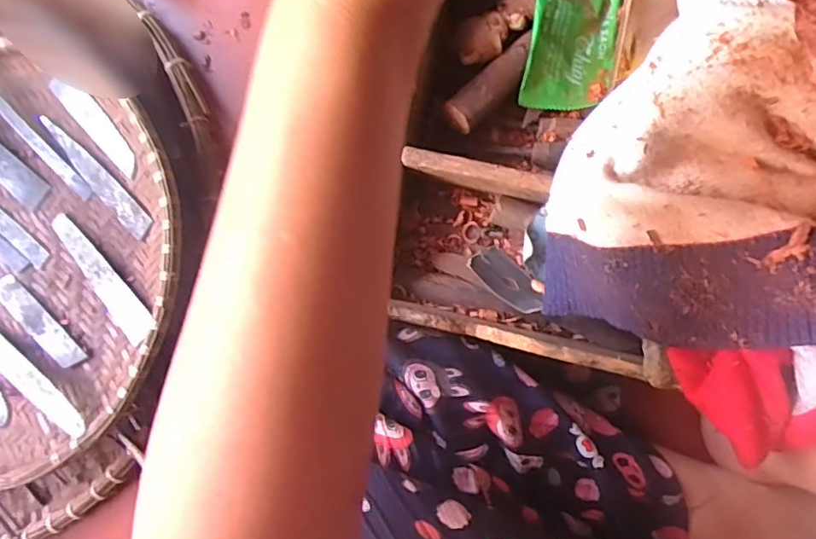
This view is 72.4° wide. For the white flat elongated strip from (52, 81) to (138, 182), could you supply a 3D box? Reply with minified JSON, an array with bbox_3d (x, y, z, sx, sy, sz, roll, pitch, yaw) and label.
[{"bbox_3d":[-0.238,-0.113,0.425,0.023,0.004,0.108,-45,79,9],"label":"white flat elongated strip"}]

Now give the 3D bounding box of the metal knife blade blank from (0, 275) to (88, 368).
[{"bbox_3d":[-0.285,0.039,0.428,0.101,0.007,0.021,38,81,17],"label":"metal knife blade blank"}]

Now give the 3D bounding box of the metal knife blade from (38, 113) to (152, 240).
[{"bbox_3d":[-0.240,-0.072,0.426,0.129,0.006,0.022,45,95,8],"label":"metal knife blade"}]

